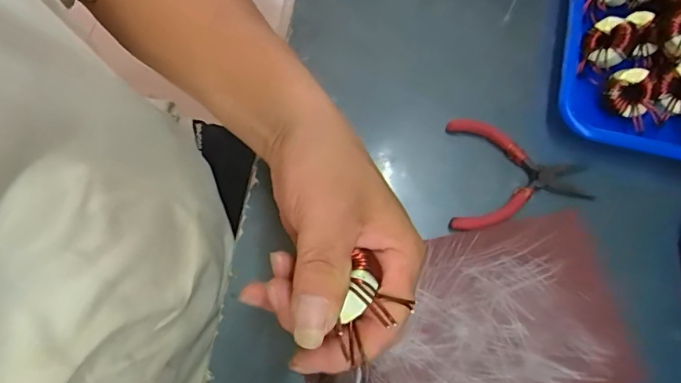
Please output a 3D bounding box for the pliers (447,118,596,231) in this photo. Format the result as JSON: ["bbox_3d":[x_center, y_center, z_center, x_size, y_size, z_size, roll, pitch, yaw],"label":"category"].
[{"bbox_3d":[0.142,-0.014,0.375,0.109,0.015,0.089,2,70,-2],"label":"pliers"}]

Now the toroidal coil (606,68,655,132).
[{"bbox_3d":[0.238,-0.081,0.386,0.042,0.012,0.037,40,98,-11],"label":"toroidal coil"}]

